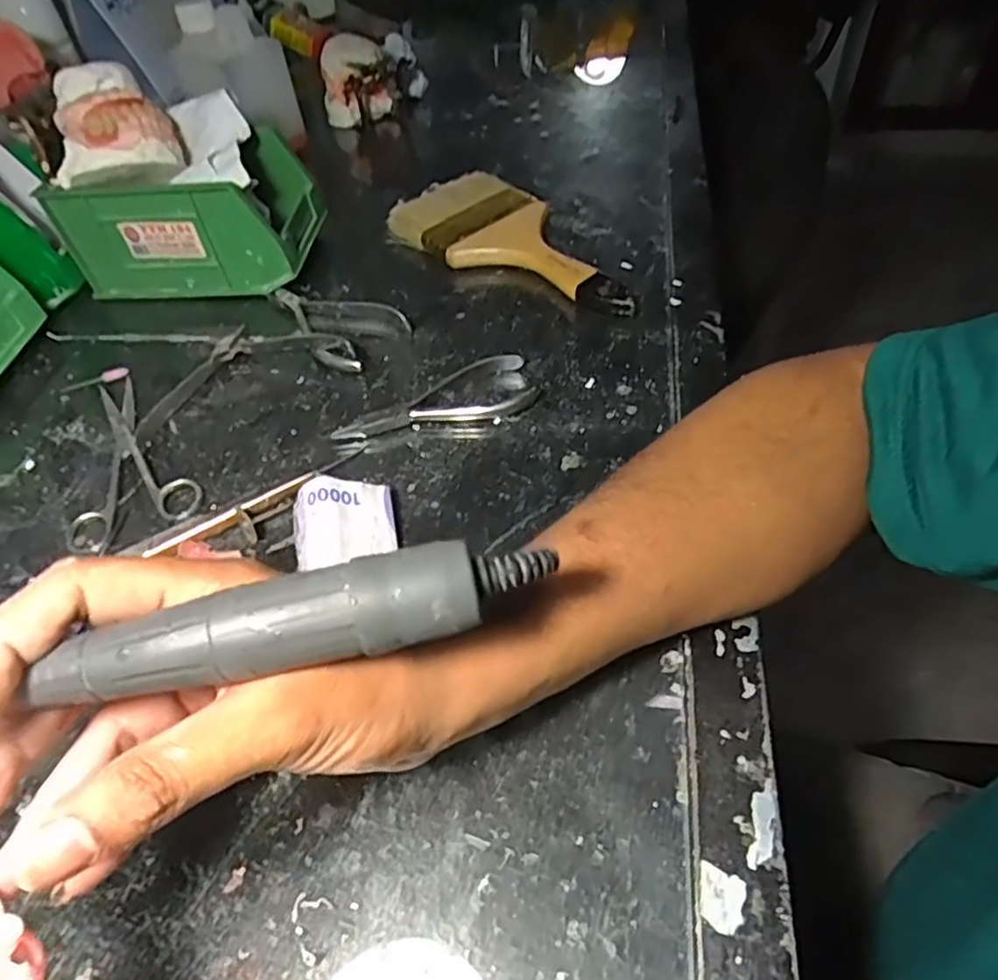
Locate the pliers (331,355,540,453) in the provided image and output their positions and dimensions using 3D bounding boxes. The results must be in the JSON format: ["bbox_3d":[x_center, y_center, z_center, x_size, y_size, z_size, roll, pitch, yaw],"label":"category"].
[{"bbox_3d":[-0.041,-0.055,0.417,0.123,0.010,0.047,-13,50,-5],"label":"pliers"}]

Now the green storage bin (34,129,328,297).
[{"bbox_3d":[-0.232,-0.214,0.523,0.167,0.084,0.095,2,50,8],"label":"green storage bin"}]

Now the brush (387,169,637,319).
[{"bbox_3d":[0.017,-0.191,0.516,0.227,0.024,0.096,35,61,30],"label":"brush"}]

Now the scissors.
[{"bbox_3d":[-0.223,-0.024,0.414,0.072,0.005,0.135,-19,50,-10],"label":"scissors"}]

